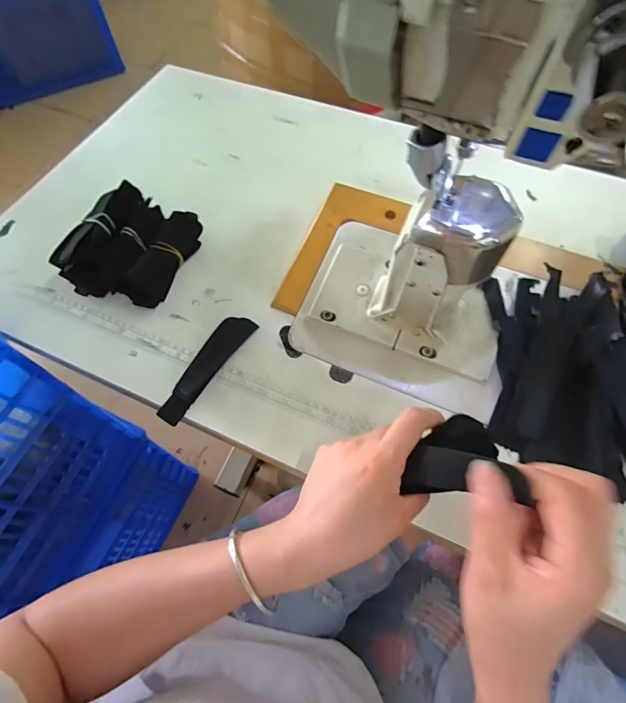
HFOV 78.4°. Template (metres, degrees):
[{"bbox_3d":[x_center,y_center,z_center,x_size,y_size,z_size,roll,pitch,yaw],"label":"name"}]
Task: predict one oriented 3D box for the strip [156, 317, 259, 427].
[{"bbox_3d":[-0.118,0.013,0.415,0.039,0.014,0.137,31,68,15],"label":"strip"}]

